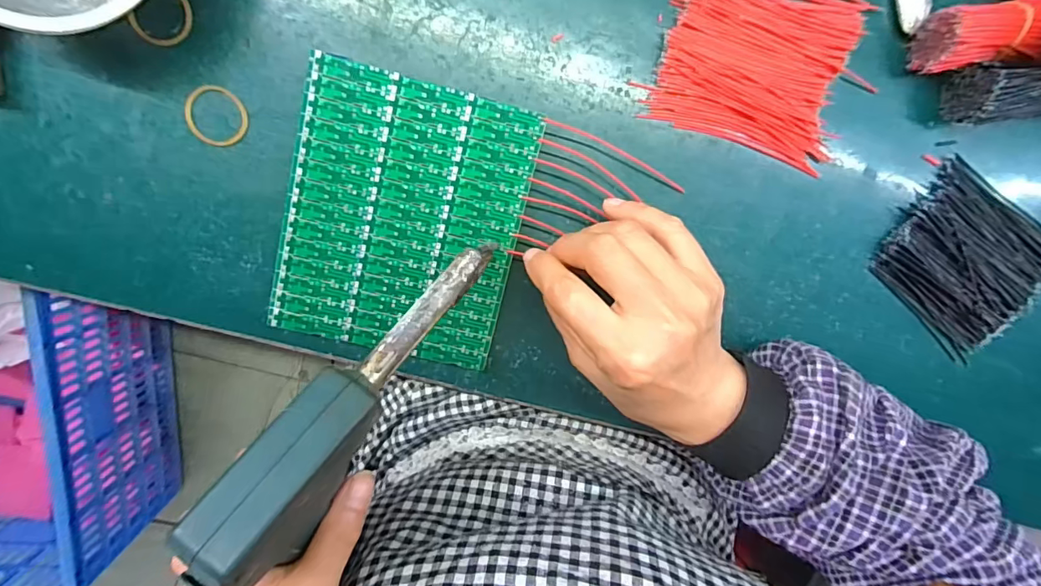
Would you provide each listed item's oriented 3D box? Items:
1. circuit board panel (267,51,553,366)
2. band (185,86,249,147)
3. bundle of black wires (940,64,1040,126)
[{"bbox_3d":[-0.065,-0.039,0.278,0.124,0.004,0.149,13,101,-7],"label":"circuit board panel"},{"bbox_3d":[-0.164,-0.095,0.269,0.032,0.004,0.031,-1,103,-3],"label":"band"},{"bbox_3d":[0.303,-0.115,0.287,0.101,0.037,0.029,-4,103,-3],"label":"bundle of black wires"}]

